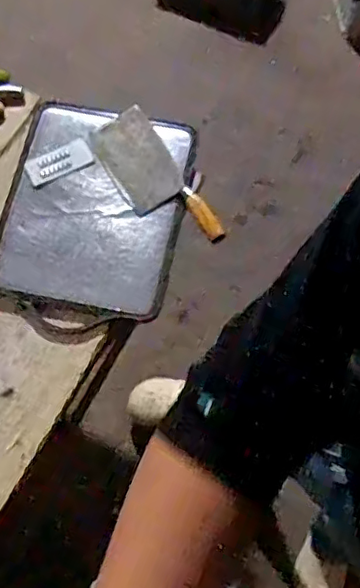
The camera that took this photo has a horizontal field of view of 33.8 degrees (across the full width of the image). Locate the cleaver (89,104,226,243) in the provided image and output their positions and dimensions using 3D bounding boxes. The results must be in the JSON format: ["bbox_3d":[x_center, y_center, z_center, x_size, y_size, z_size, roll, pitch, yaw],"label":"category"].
[{"bbox_3d":[-0.045,-0.191,1.020,0.107,0.028,0.284,-31,74,-9],"label":"cleaver"}]

